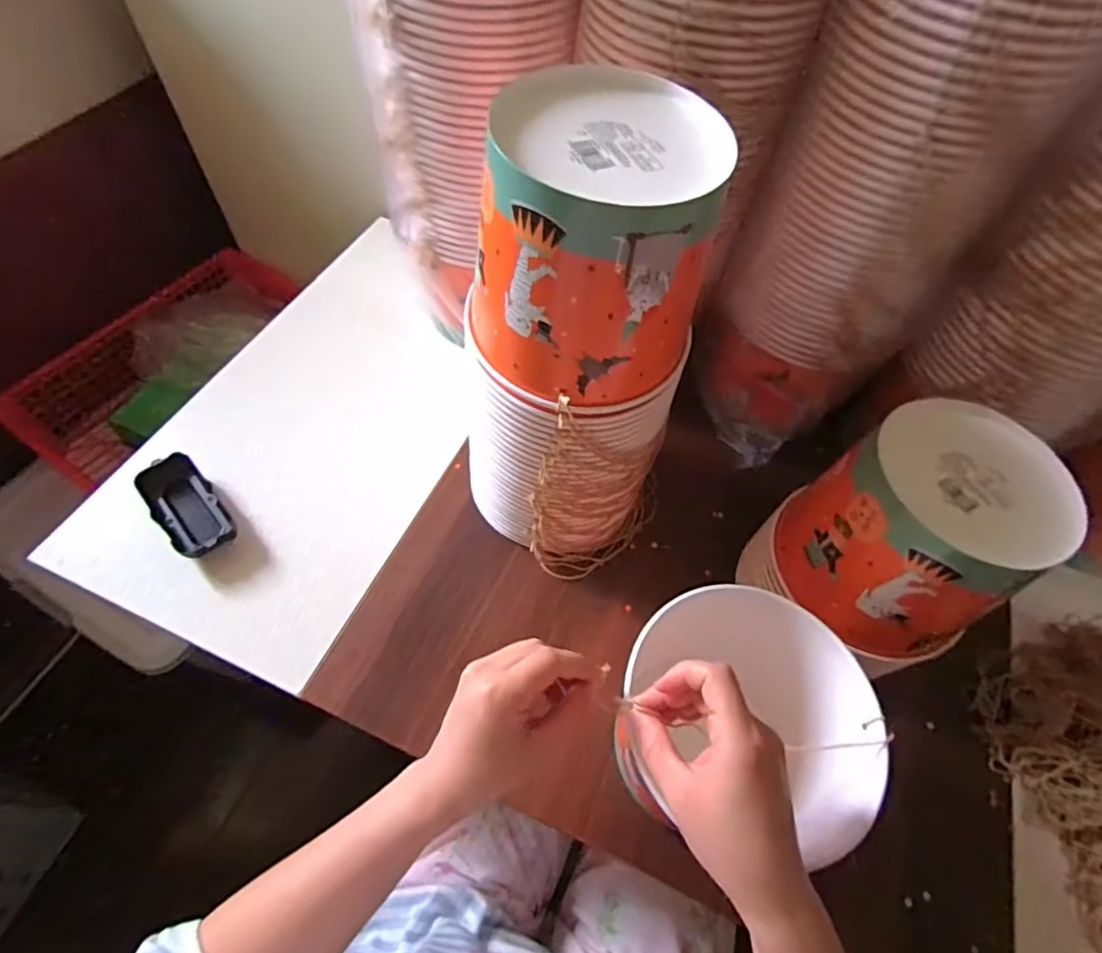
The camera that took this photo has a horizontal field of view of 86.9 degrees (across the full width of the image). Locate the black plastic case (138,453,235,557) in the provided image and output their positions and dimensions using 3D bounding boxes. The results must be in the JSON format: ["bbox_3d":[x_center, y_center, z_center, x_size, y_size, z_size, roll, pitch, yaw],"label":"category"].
[{"bbox_3d":[-0.335,0.027,0.533,0.051,0.022,0.109,-37,68,-23],"label":"black plastic case"}]

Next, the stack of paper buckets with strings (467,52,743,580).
[{"bbox_3d":[0.027,-0.073,0.443,0.139,0.342,0.157,14,59,4],"label":"stack of paper buckets with strings"}]

